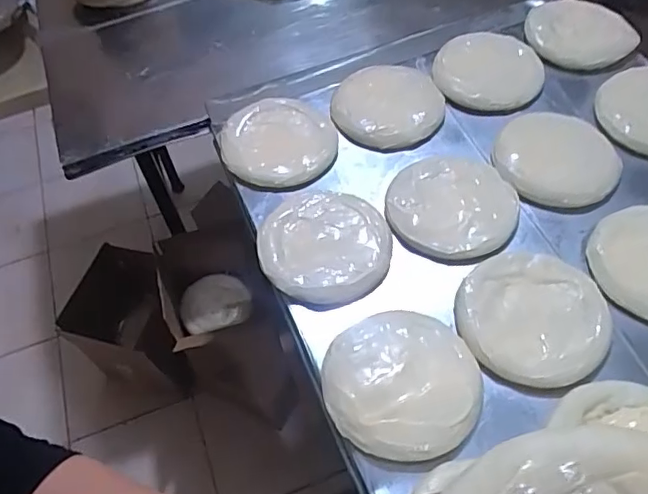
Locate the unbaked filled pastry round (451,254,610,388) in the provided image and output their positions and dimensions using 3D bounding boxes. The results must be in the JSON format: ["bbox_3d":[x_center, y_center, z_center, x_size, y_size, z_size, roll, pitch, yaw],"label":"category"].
[{"bbox_3d":[0.214,0.068,0.567,0.141,0.010,0.149,-1,55,2],"label":"unbaked filled pastry round"}]

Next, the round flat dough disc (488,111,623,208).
[{"bbox_3d":[0.282,-0.111,0.677,0.145,0.015,0.137,-1,55,2],"label":"round flat dough disc"}]

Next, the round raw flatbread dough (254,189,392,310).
[{"bbox_3d":[0.001,-0.003,0.631,0.145,0.021,0.144,-1,55,2],"label":"round raw flatbread dough"}]

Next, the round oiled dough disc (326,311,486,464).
[{"bbox_3d":[0.072,0.121,0.523,0.139,0.018,0.145,3,55,5],"label":"round oiled dough disc"}]

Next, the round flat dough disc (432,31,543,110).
[{"bbox_3d":[0.227,-0.243,0.768,0.141,0.029,0.137,-1,55,2],"label":"round flat dough disc"}]

